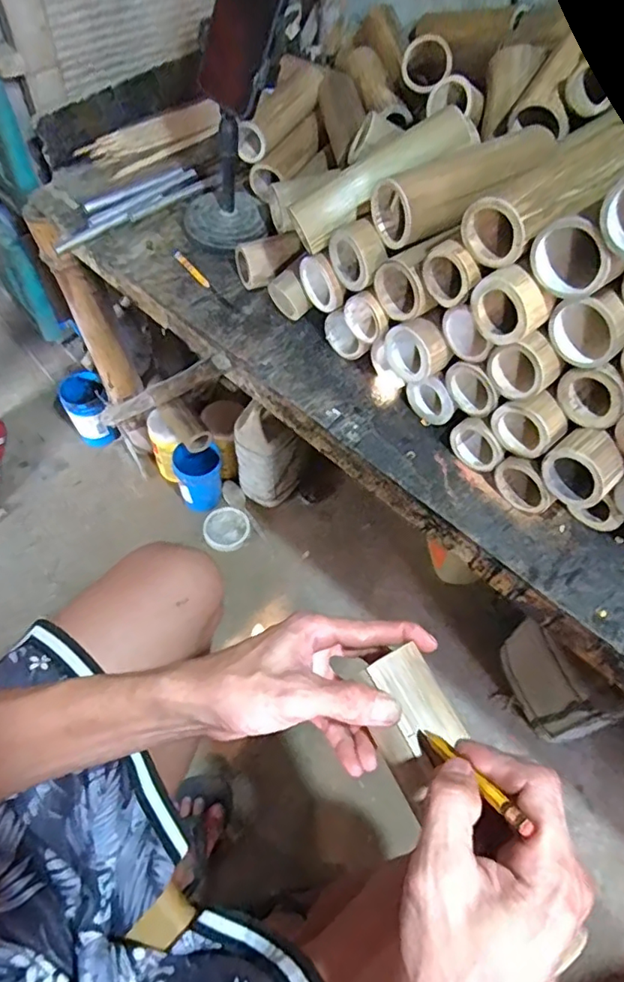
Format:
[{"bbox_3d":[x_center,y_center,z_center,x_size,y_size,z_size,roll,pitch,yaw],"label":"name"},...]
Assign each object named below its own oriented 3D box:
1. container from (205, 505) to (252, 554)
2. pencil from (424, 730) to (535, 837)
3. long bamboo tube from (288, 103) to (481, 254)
[{"bbox_3d":[-0.164,0.073,1.101,0.086,0.018,0.095,6,55,-1],"label":"container"},{"bbox_3d":[0.080,0.145,0.292,0.006,0.084,0.009,-19,102,-17],"label":"pencil"},{"bbox_3d":[0.071,-0.299,0.538,0.200,0.040,0.045,-32,61,3],"label":"long bamboo tube"}]

